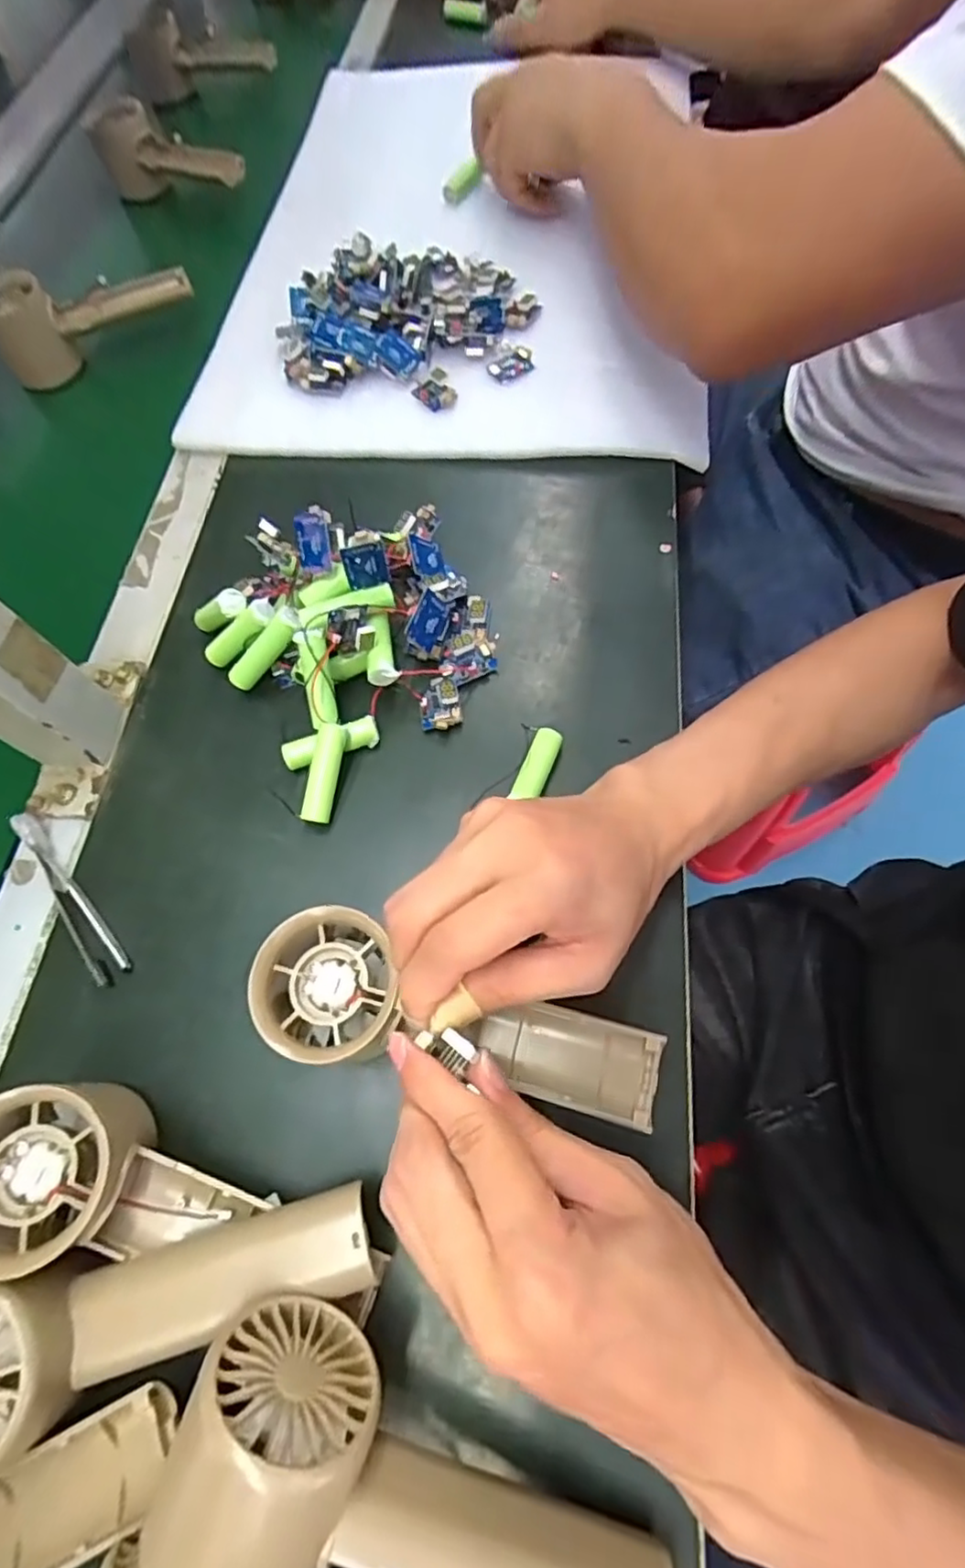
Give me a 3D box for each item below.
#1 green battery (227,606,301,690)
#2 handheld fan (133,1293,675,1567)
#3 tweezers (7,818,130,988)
[{"bbox_3d":[-0.117,-0.072,0.342,0.054,0.012,0.015,-42,64,23],"label":"green battery"},{"bbox_3d":[-0.017,0.220,0.188,0.156,0.049,0.071,23,67,-2],"label":"handheld fan"},{"bbox_3d":[-0.203,0.053,0.317,0.017,0.013,0.102,-36,68,-13],"label":"tweezers"}]

